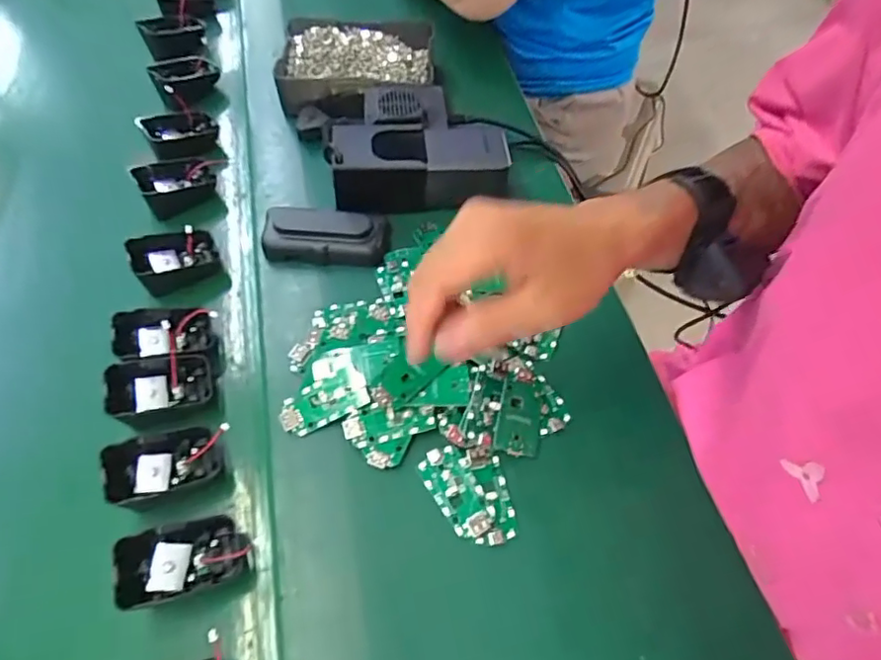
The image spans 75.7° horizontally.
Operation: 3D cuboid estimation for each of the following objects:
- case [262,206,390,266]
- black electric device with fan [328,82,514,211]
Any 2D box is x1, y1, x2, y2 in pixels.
[{"bbox_3d":[-0.098,-0.084,0.492,0.103,0.029,0.050,2,59,3],"label":"case"},{"bbox_3d":[-0.022,-0.178,0.532,0.157,0.058,0.132,-6,59,-2],"label":"black electric device with fan"}]

